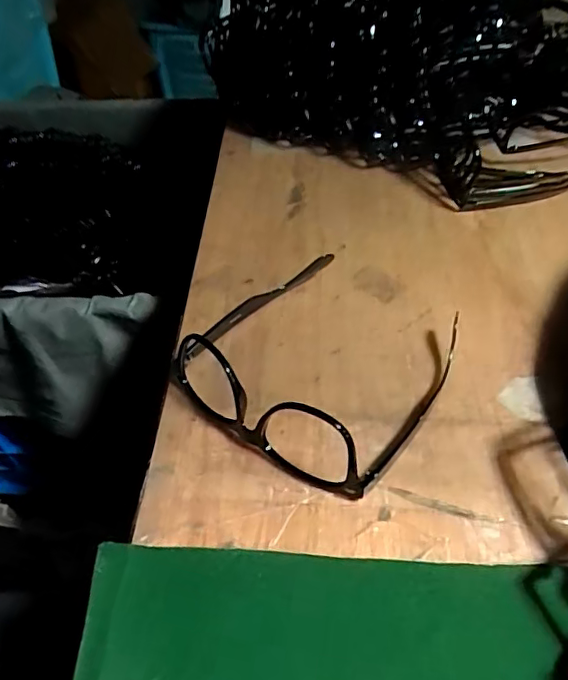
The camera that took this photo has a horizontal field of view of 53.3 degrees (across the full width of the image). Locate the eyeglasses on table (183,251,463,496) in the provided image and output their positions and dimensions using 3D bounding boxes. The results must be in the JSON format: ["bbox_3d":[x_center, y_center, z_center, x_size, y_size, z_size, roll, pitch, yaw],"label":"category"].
[{"bbox_3d":[0.025,0.003,0.362,0.155,0.047,0.159,34,55,29],"label":"eyeglasses on table"}]

